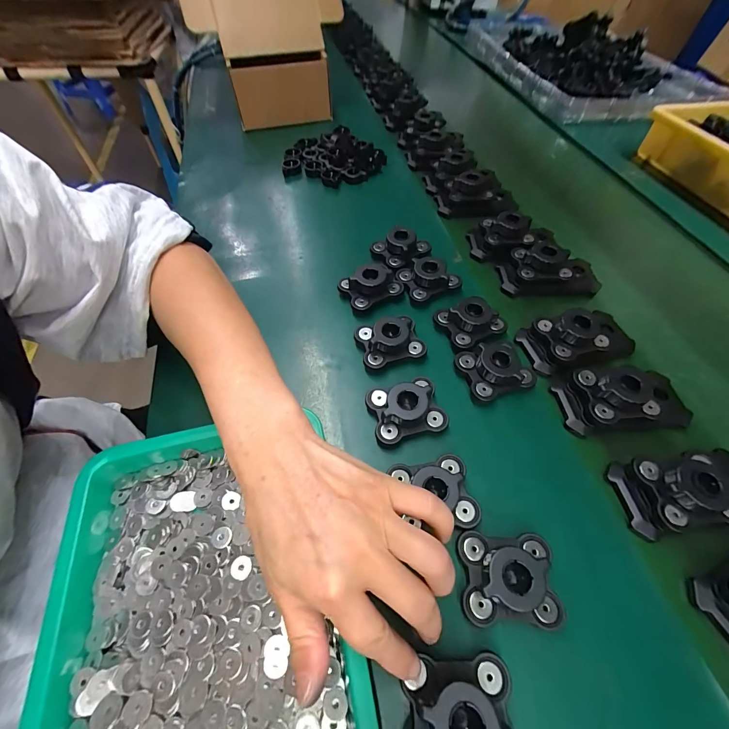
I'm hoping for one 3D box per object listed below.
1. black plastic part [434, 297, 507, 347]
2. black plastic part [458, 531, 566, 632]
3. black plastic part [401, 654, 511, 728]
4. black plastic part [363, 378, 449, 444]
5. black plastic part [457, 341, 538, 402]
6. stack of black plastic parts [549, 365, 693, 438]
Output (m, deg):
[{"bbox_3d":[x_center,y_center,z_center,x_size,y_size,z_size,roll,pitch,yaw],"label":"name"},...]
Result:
[{"bbox_3d":[0.103,-0.046,0.316,0.054,0.020,0.045,-26,59,-13],"label":"black plastic part"},{"bbox_3d":[0.091,0.131,0.204,0.057,0.019,0.048,0,57,4],"label":"black plastic part"},{"bbox_3d":[0.052,0.184,0.170,0.057,0.021,0.048,1,55,-1],"label":"black plastic part"},{"bbox_3d":[0.034,0.036,0.269,0.056,0.028,0.045,-14,57,-5],"label":"black plastic part"},{"bbox_3d":[0.117,0.002,0.292,0.058,0.032,0.049,-16,57,-7],"label":"black plastic part"},{"bbox_3d":[0.222,0.023,0.281,0.107,0.043,0.059,-3,57,-2],"label":"stack of black plastic parts"}]

